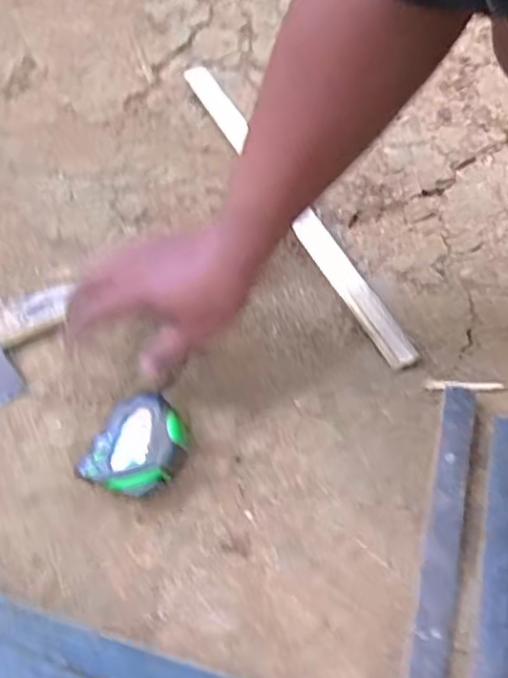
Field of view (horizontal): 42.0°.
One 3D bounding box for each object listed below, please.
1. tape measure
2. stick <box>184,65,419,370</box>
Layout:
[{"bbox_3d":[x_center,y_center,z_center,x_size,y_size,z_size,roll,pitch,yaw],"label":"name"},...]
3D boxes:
[{"bbox_3d":[-0.089,0.089,0.517,0.062,0.046,0.078,32,69,17],"label":"tape measure"},{"bbox_3d":[0.034,-0.136,0.650,0.028,0.014,0.402,-27,66,-11],"label":"stick"}]

